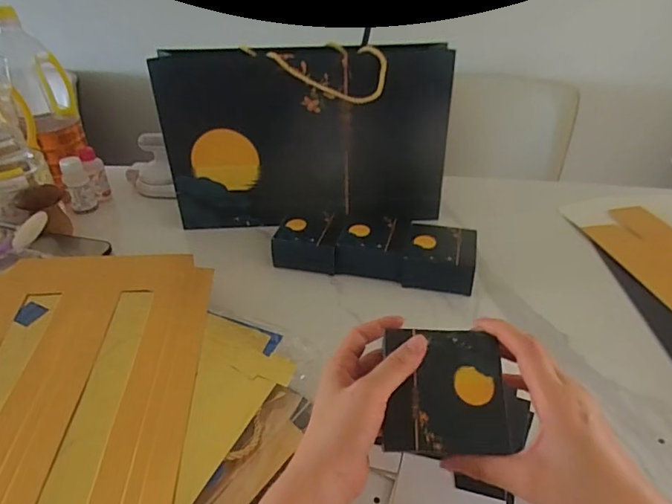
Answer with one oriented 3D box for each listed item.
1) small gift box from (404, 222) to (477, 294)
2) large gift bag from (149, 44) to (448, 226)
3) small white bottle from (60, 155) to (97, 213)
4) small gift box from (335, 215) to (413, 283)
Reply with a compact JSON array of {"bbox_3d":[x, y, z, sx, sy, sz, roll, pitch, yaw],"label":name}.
[{"bbox_3d":[0.131,0.006,0.612,0.087,0.044,0.091,9,39,10],"label":"small gift box"},{"bbox_3d":[-0.036,-0.153,0.658,0.375,0.227,0.056,-3,33,-1],"label":"large gift bag"},{"bbox_3d":[-0.390,-0.102,0.728,0.032,0.084,0.035,-15,35,-19],"label":"small white bottle"},{"bbox_3d":[0.049,-0.008,0.632,0.088,0.045,0.088,9,39,10],"label":"small gift box"}]

